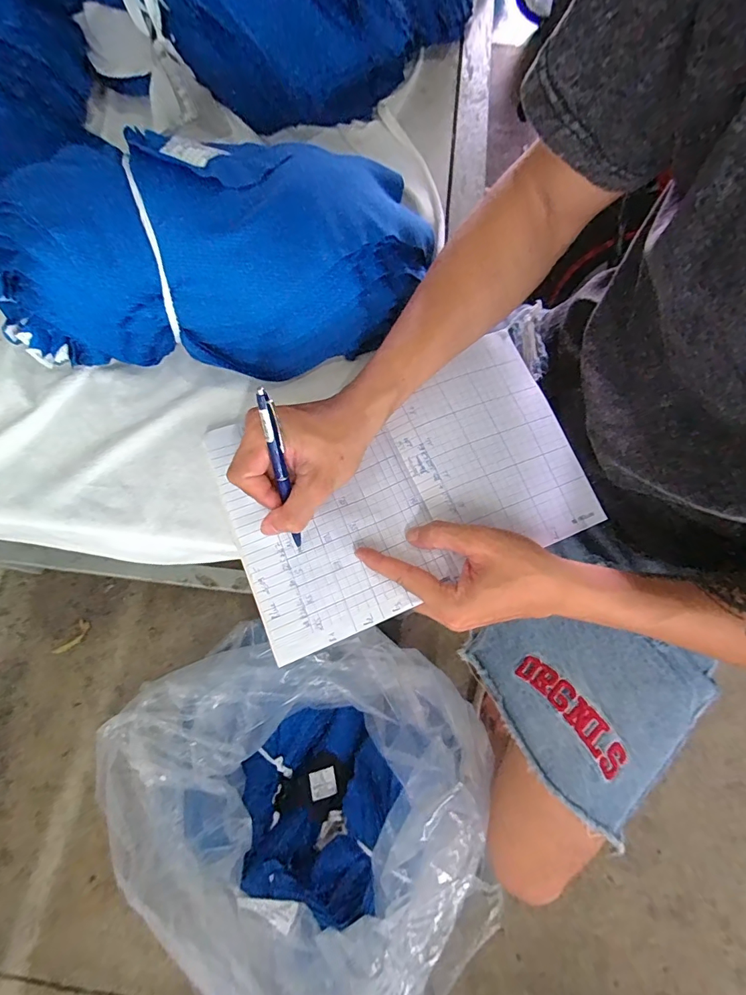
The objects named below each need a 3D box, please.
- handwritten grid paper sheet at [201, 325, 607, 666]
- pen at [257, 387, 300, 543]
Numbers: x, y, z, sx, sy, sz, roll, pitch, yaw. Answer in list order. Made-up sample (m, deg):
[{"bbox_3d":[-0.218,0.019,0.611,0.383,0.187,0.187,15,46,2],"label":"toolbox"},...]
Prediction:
[{"bbox_3d":[0.030,-0.017,0.387,0.307,0.020,0.197,-22,76,-9],"label":"handwritten grid paper sheet"},{"bbox_3d":[-0.067,-0.015,0.326,0.009,0.134,0.008,-8,36,-4],"label":"pen"}]

